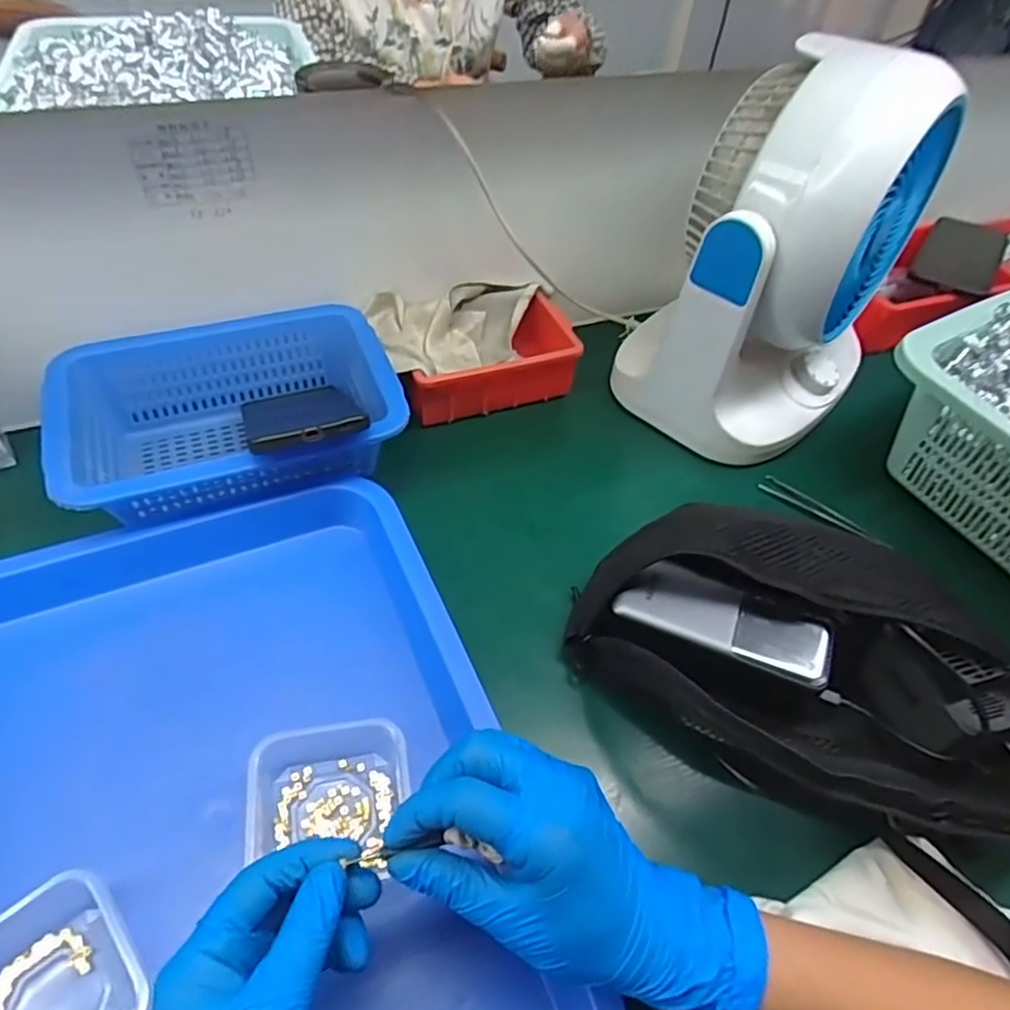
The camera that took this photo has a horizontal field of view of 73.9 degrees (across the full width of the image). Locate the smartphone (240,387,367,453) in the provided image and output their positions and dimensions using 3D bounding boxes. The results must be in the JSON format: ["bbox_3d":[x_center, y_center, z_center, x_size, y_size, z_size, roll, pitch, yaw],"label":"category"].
[{"bbox_3d":[-0.145,-0.065,0.487,0.081,0.013,0.153,-15,21,-18],"label":"smartphone"}]

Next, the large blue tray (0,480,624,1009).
[{"bbox_3d":[-0.157,0.160,0.364,0.297,0.067,0.406,-18,54,-19],"label":"large blue tray"}]

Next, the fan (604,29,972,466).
[{"bbox_3d":[0.224,-0.189,0.536,0.169,0.273,0.210,32,54,20],"label":"fan"}]

